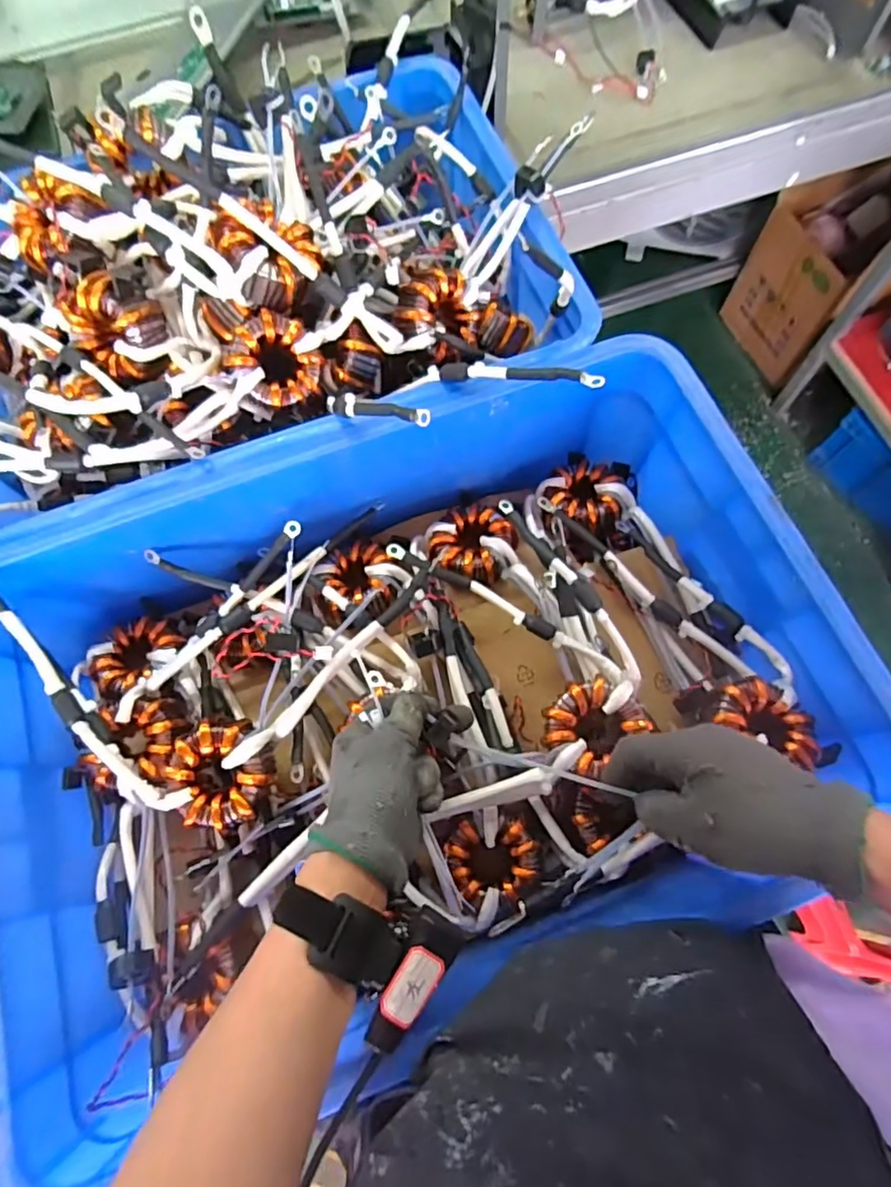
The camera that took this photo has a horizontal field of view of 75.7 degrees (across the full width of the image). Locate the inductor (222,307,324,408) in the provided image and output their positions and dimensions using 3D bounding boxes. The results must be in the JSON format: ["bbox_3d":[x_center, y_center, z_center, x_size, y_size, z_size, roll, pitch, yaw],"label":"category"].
[{"bbox_3d":[-0.145,-0.196,0.487,0.066,0.037,0.071,-37,113,-8],"label":"inductor"}]

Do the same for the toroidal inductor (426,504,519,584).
[{"bbox_3d":[0.026,-0.046,0.529,0.078,0.032,0.074,0,70,1],"label":"toroidal inductor"}]

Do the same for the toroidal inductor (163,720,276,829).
[{"bbox_3d":[-0.167,0.135,0.426,0.071,0.031,0.072,-11,70,-3],"label":"toroidal inductor"}]

